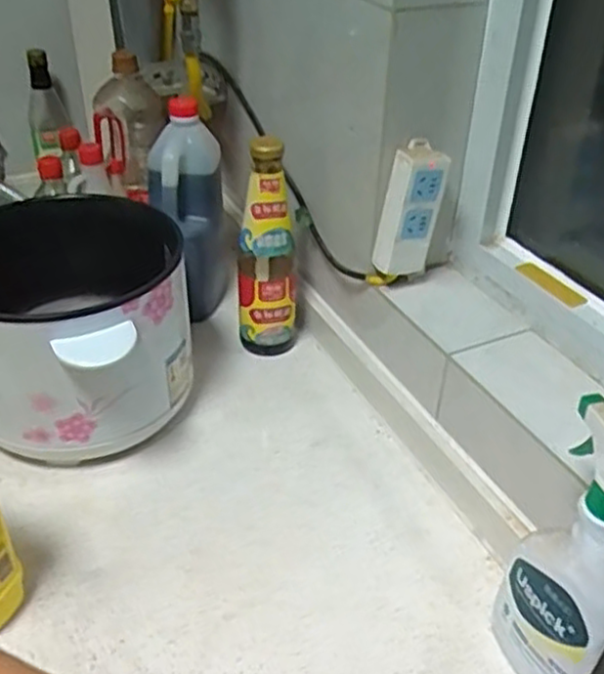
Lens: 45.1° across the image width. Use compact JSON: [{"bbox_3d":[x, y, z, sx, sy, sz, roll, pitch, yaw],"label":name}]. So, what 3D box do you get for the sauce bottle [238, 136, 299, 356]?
[{"bbox_3d":[-0.041,-0.096,0.860,0.068,0.266,0.057,2,35,2],"label":"sauce bottle"}]

